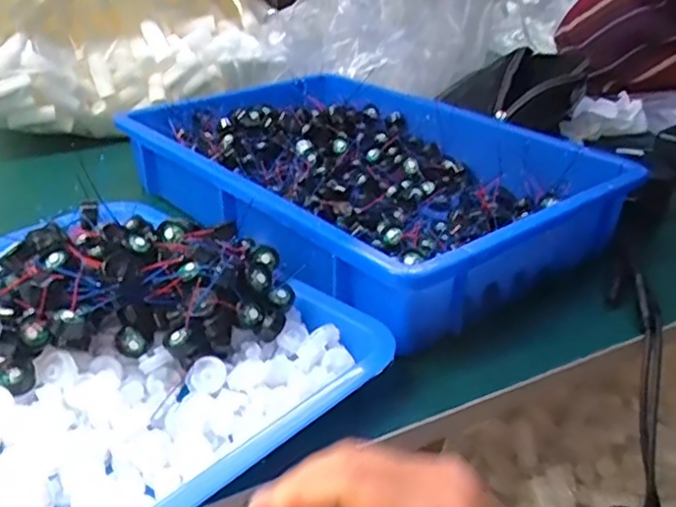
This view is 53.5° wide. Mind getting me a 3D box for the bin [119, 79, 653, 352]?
[{"bbox_3d":[0.015,-0.073,0.606,0.268,0.070,0.397,-20,35,-33],"label":"bin"}]

